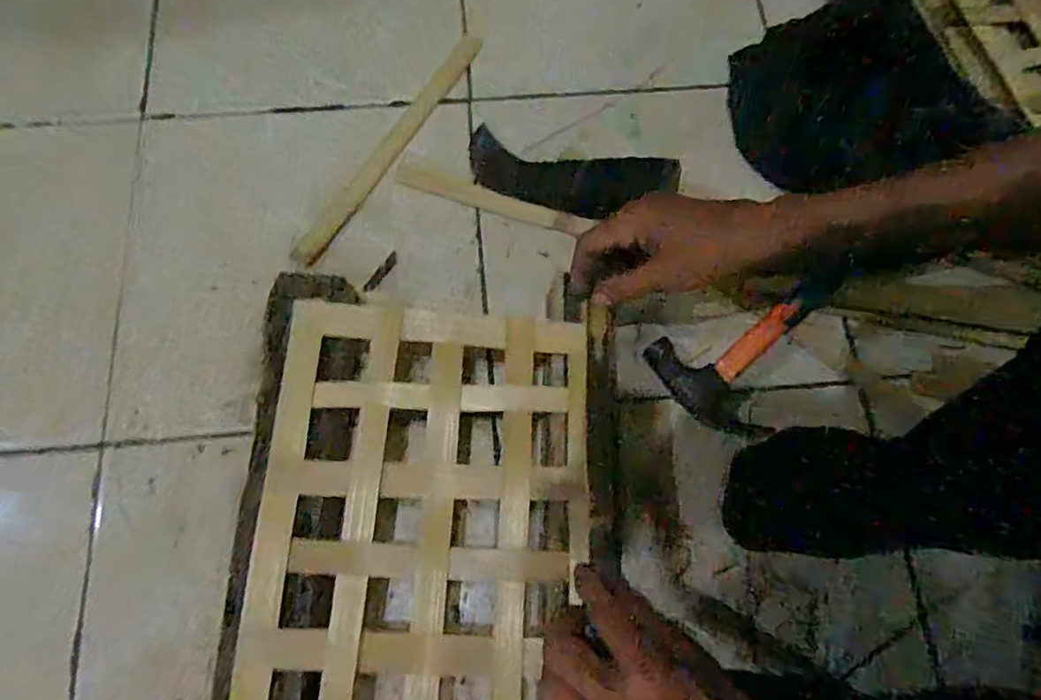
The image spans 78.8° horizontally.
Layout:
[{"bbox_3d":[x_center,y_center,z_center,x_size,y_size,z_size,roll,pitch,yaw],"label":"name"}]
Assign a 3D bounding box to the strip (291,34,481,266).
[{"bbox_3d":[-0.116,-0.189,0.575,0.022,0.011,0.272,31,72,8],"label":"strip"}]

